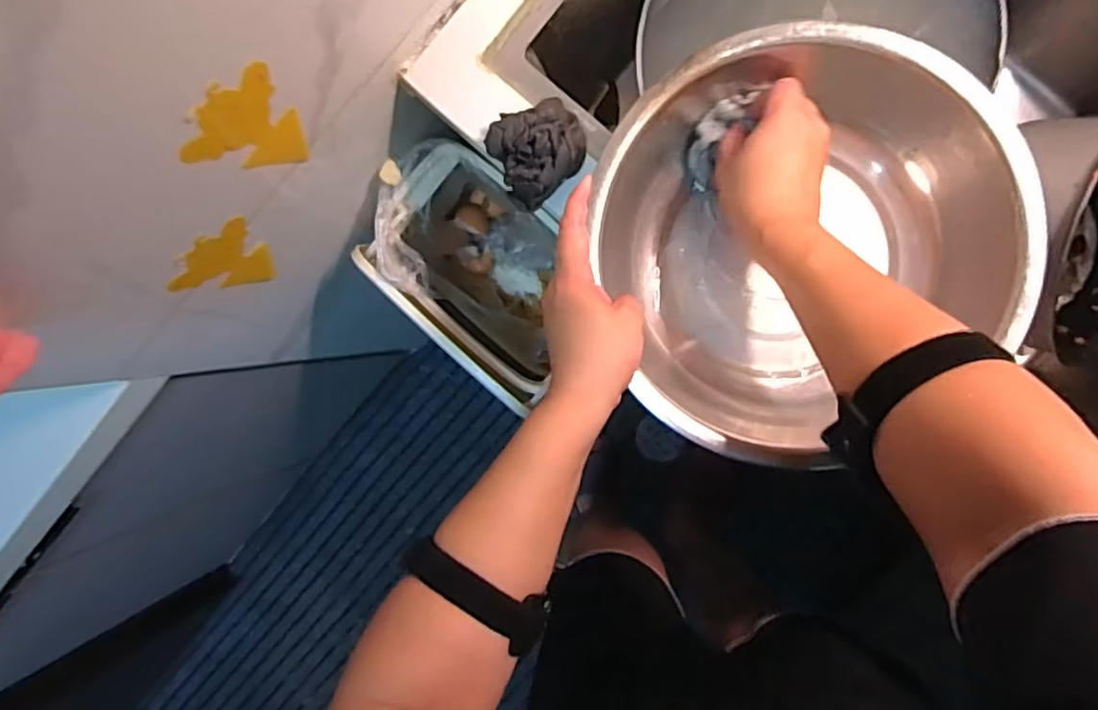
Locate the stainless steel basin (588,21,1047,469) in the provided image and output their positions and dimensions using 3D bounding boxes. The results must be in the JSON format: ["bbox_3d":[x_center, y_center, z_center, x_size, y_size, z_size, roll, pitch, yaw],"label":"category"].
[{"bbox_3d":[0.176,-0.069,0.444,0.261,0.080,0.281,0,93,8],"label":"stainless steel basin"}]

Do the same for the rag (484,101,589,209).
[{"bbox_3d":[-0.006,-0.154,0.479,0.068,0.037,0.062,-25,89,8],"label":"rag"}]

